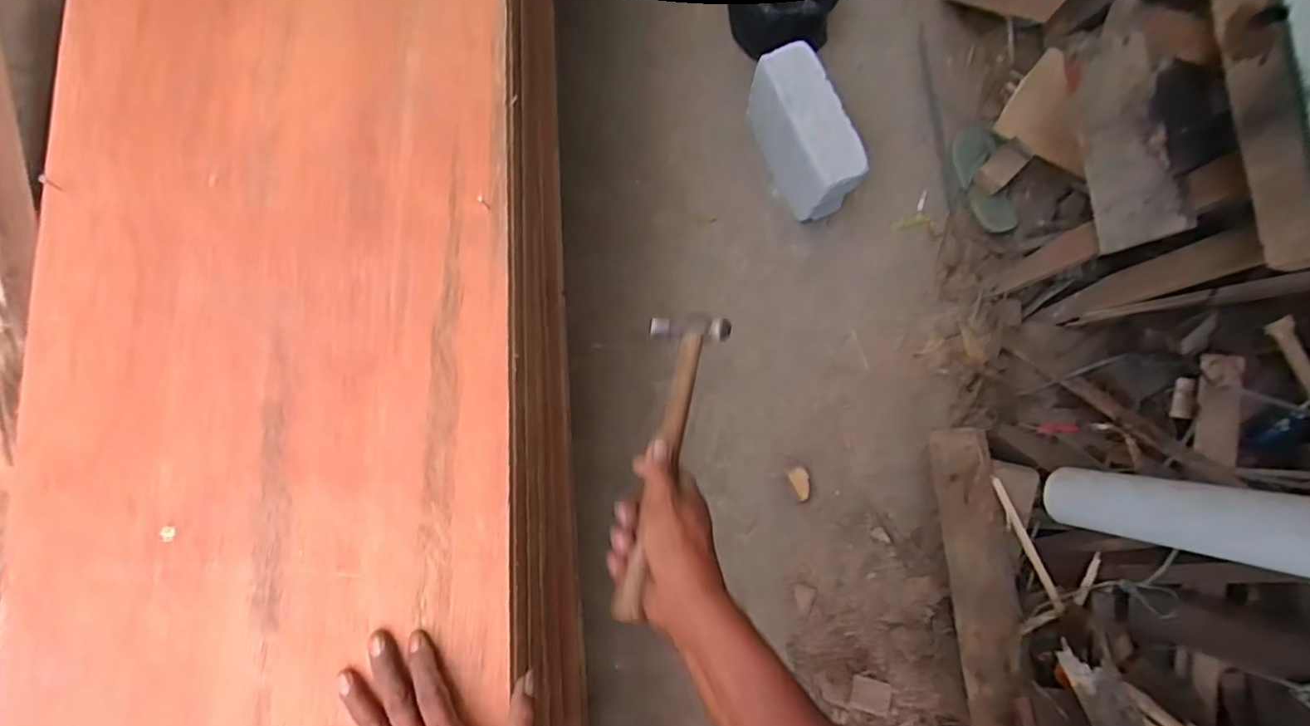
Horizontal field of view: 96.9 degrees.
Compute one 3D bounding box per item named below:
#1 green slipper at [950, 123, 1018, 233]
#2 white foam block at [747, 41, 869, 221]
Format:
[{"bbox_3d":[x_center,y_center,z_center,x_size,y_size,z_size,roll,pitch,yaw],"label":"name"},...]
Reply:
[{"bbox_3d":[0.700,-0.393,1.242,0.101,0.036,0.250,-7,82,-5],"label":"green slipper"},{"bbox_3d":[0.279,-0.443,1.141,0.111,0.204,0.308,-20,83,-7],"label":"white foam block"}]

